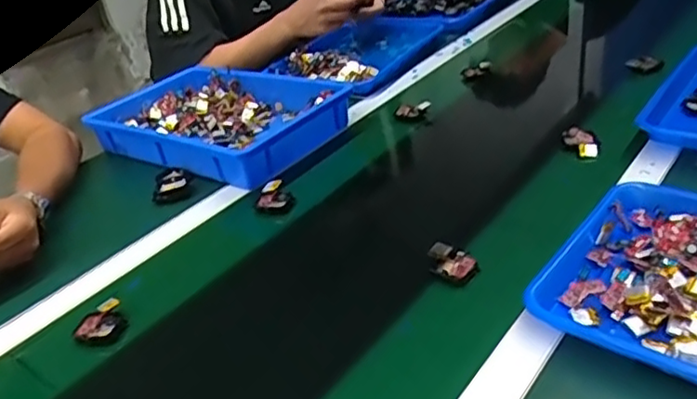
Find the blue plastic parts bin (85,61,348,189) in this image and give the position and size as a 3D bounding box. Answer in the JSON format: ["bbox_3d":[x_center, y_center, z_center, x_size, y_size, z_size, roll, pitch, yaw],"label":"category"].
[{"bbox_3d":[-0.209,-0.131,0.991,0.367,0.061,0.244,13,37,37],"label":"blue plastic parts bin"}]

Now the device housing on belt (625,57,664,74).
[{"bbox_3d":[0.482,-0.219,1.029,0.018,0.028,0.083,-14,14,-13],"label":"device housing on belt"}]

